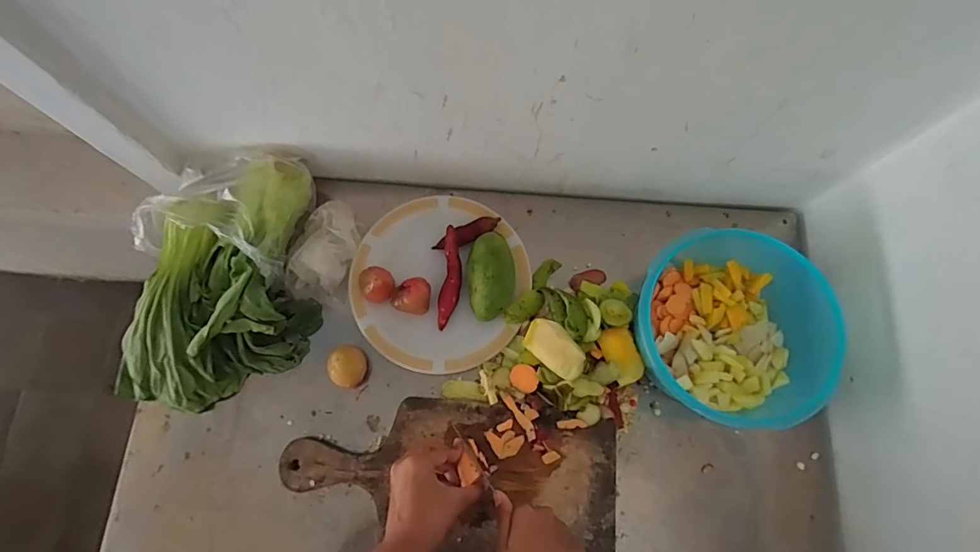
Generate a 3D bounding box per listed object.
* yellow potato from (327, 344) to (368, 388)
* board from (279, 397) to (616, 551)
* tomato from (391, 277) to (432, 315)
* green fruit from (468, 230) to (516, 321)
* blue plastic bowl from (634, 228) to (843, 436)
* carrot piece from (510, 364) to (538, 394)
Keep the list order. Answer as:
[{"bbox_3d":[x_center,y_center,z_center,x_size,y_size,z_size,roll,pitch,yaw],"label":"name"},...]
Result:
[{"bbox_3d":[-0.166,0.107,0.556,0.037,0.042,0.046,22,75,6],"label":"yellow potato"},{"bbox_3d":[-0.045,0.223,0.521,0.368,0.027,0.162,6,74,2],"label":"board"},{"bbox_3d":[-0.093,0.025,0.571,0.041,0.039,0.043,0,74,0],"label":"tomato"},{"bbox_3d":[0.002,-0.001,0.566,0.053,0.040,0.098,-6,75,-2],"label":"green fruit"},{"bbox_3d":[0.251,0.057,0.516,0.189,0.095,0.197,0,74,0],"label":"blue plastic bowl"},{"bbox_3d":[0.040,0.120,0.552,0.032,0.010,0.030,17,75,4],"label":"carrot piece"}]

